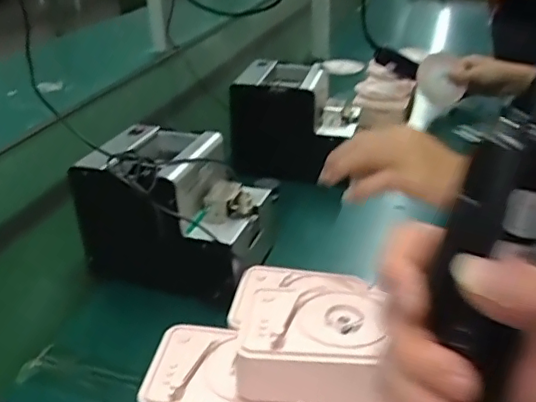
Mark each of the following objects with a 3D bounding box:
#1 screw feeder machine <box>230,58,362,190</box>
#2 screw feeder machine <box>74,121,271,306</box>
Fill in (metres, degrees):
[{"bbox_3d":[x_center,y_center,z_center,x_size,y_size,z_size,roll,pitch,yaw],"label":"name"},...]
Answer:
[{"bbox_3d":[0.041,-0.125,0.890,0.184,0.145,0.125,4,30,9],"label":"screw feeder machine"},{"bbox_3d":[-0.101,0.009,0.645,0.189,0.149,0.139,6,31,14],"label":"screw feeder machine"}]

